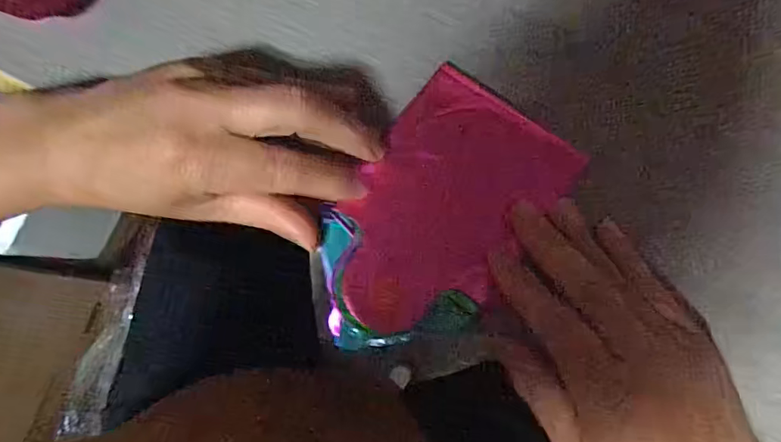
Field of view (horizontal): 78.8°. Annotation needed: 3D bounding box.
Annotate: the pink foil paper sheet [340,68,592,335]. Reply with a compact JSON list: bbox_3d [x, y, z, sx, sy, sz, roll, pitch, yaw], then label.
[{"bbox_3d":[0.026,-0.006,0.234,0.085,0.009,0.127,36,82,4],"label":"pink foil paper sheet"}]

